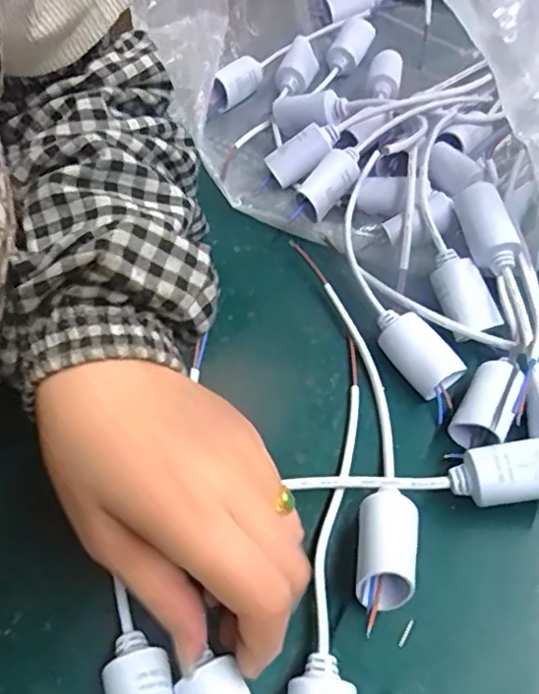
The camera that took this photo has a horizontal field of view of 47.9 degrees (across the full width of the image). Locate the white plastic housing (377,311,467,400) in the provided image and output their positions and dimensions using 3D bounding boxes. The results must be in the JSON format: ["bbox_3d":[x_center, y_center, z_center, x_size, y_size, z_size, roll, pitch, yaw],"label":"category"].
[{"bbox_3d":[0.080,0.003,0.333,0.025,0.020,0.051,-28,58,-19],"label":"white plastic housing"}]

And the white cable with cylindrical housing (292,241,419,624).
[{"bbox_3d":[0.047,0.023,0.315,0.038,0.029,0.214,-5,53,-3],"label":"white cable with cylindrical housing"}]

